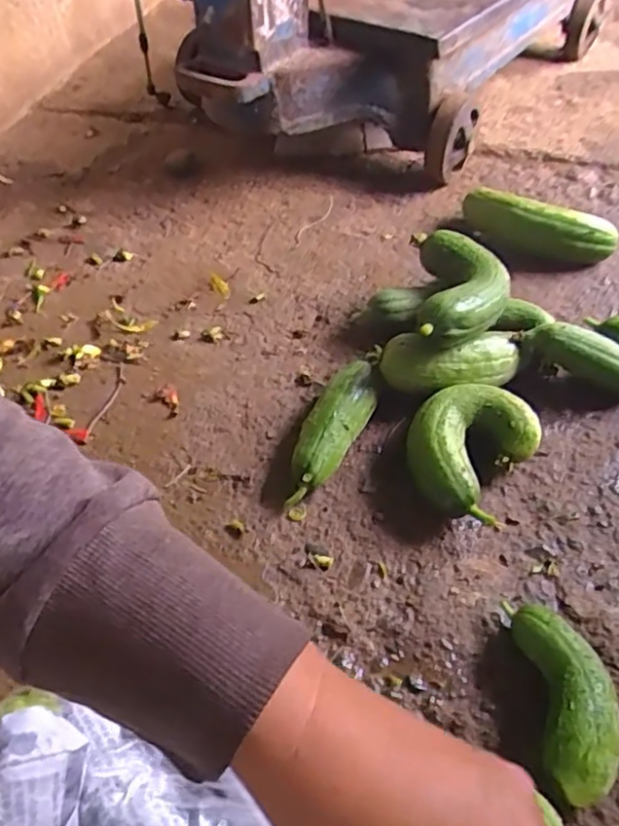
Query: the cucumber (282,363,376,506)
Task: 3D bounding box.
[{"bbox_3d":[0.023,0.017,0.636,0.054,0.049,0.170,17,51,18],"label":"cucumber"}]

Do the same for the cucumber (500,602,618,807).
[{"bbox_3d":[0.190,0.209,0.476,0.059,0.053,0.143,-1,47,4],"label":"cucumber"}]

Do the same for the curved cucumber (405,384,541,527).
[{"bbox_3d":[0.152,0.037,0.618,0.111,0.069,0.137,24,53,24],"label":"curved cucumber"}]

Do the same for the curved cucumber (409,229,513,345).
[{"bbox_3d":[0.162,-0.132,0.685,0.099,0.071,0.198,1,47,5],"label":"curved cucumber"}]

